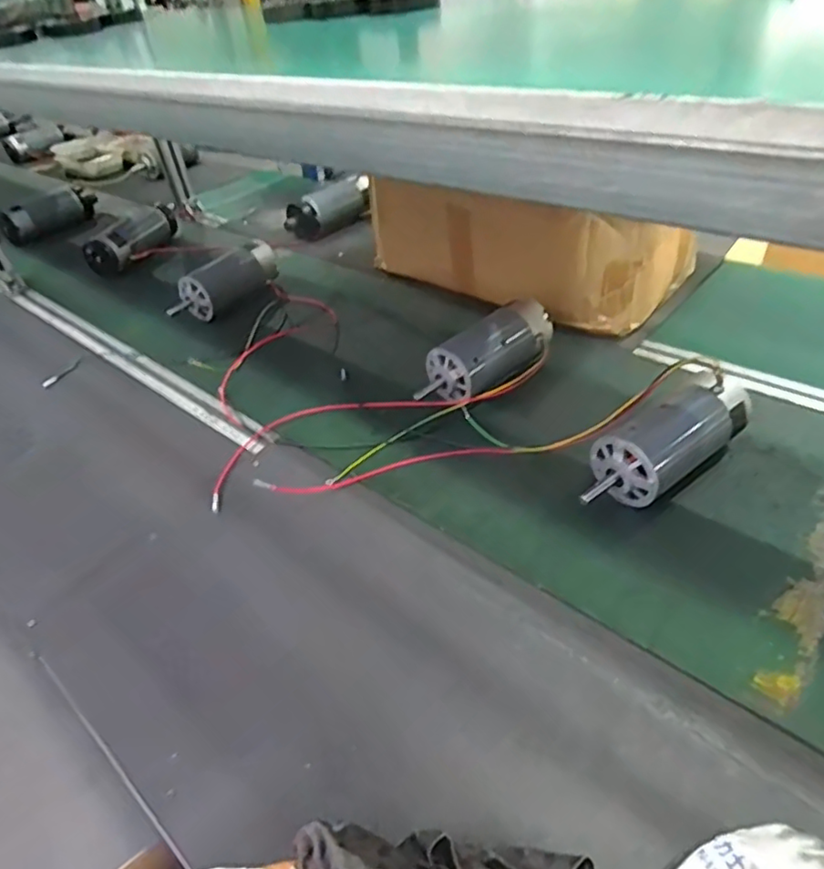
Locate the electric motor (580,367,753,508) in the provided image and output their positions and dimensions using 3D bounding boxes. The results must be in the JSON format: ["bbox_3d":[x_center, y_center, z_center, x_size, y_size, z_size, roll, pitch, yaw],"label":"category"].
[{"bbox_3d":[0.258,0.013,0.637,0.205,0.087,0.073,-26,42,-22],"label":"electric motor"}]

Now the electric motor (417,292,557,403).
[{"bbox_3d":[0.102,-0.098,0.801,0.205,0.086,0.078,-28,43,-24],"label":"electric motor"}]

